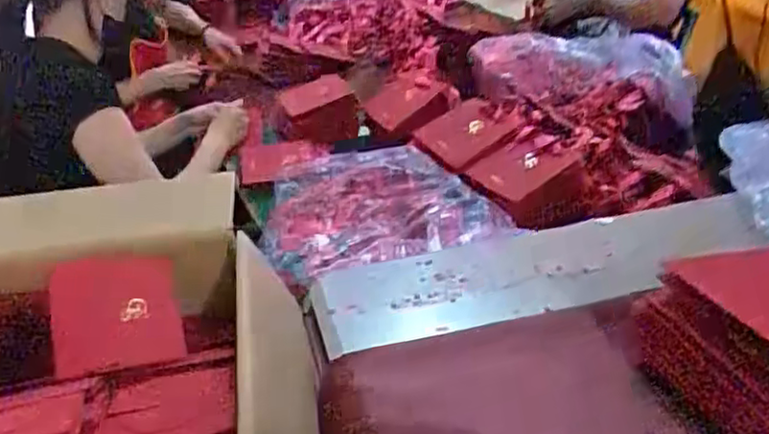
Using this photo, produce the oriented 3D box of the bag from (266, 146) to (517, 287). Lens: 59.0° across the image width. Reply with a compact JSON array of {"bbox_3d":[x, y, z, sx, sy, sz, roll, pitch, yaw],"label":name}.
[{"bbox_3d":[-0.007,-0.011,1.065,0.360,0.112,0.224,-3,32,-1],"label":"bag"}]

